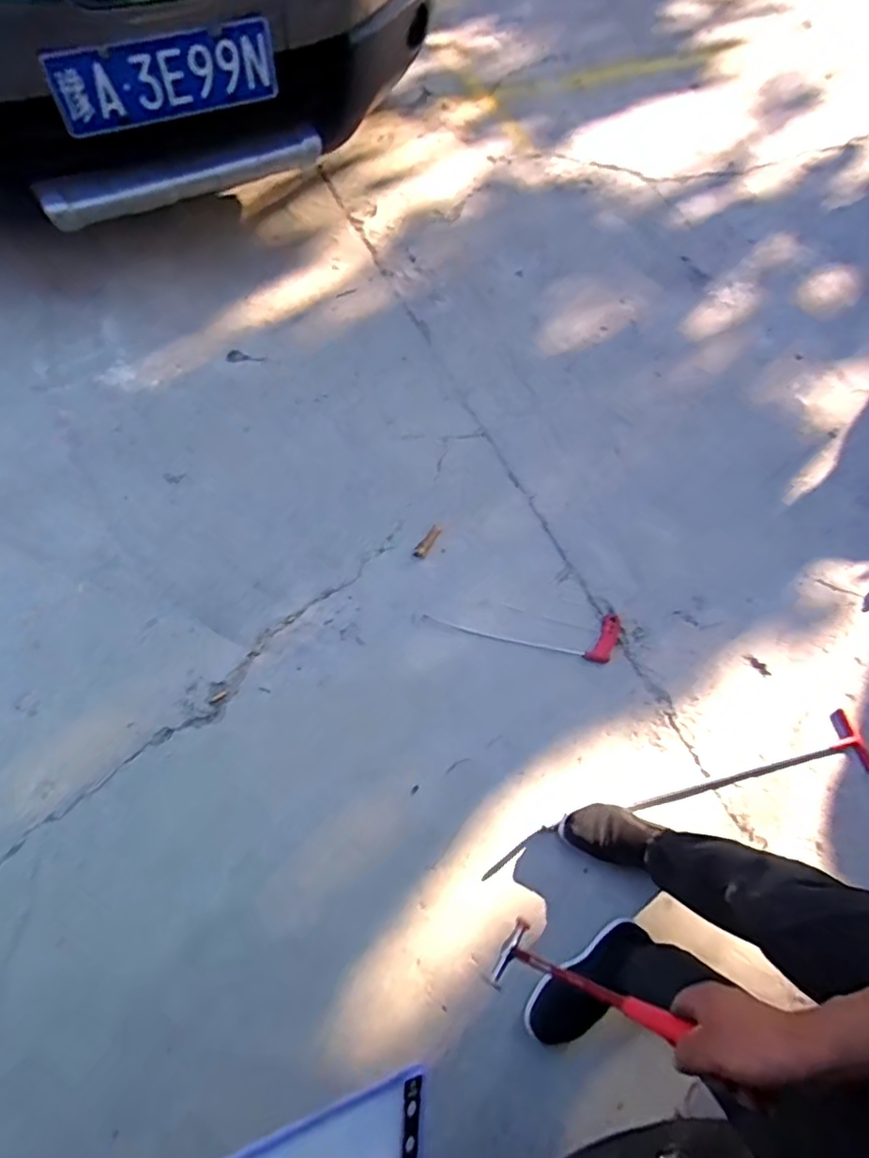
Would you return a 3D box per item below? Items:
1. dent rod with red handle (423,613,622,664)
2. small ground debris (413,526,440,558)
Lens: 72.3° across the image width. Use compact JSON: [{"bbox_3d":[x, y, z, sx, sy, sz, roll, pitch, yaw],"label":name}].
[{"bbox_3d":[0.200,0.128,1.274,0.429,0.022,0.111,0,65,-6],"label":"dent rod with red handle"},{"bbox_3d":[-0.014,-0.085,1.359,0.029,0.007,0.091,33,66,9],"label":"small ground debris"}]

